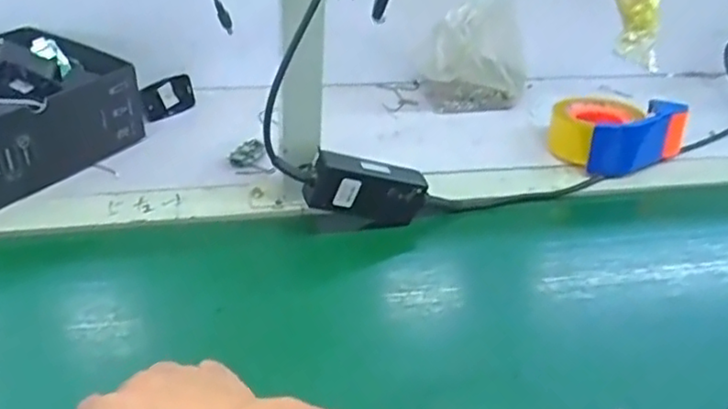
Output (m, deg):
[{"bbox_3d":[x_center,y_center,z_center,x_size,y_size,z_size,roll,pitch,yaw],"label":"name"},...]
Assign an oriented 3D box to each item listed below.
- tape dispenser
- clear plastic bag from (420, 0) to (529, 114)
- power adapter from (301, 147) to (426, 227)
[{"bbox_3d":[0.295,-0.091,0.780,0.126,0.057,0.121,-24,45,-34],"label":"tape dispenser"},{"bbox_3d":[0.145,-0.198,0.825,0.137,0.163,0.089,9,36,5],"label":"clear plastic bag"},{"bbox_3d":[0.004,-0.014,0.633,0.118,0.055,0.025,12,30,-27],"label":"power adapter"}]

